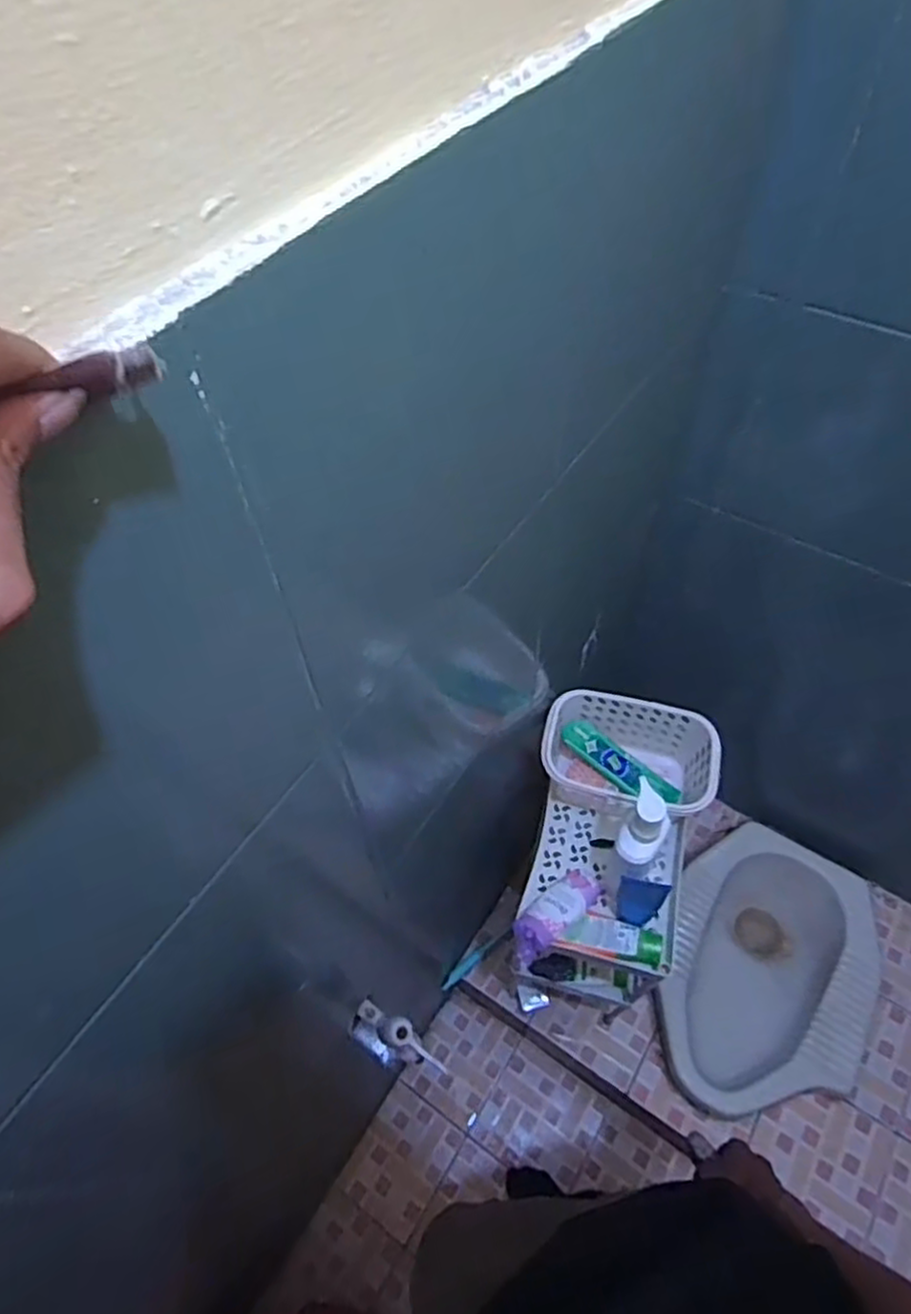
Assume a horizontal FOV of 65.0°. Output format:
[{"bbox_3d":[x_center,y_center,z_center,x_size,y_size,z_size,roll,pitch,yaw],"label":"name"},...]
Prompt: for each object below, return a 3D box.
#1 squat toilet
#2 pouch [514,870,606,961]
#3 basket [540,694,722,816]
[{"bbox_3d":[0.591,0.644,1.422,0.386,0.219,0.516,27,61,18],"label":"squat toilet"},{"bbox_3d":[0.136,0.333,0.947,0.058,0.041,0.160,40,47,24],"label":"pouch"},{"bbox_3d":[0.241,0.151,1.021,0.236,0.114,0.153,13,58,10],"label":"basket"}]

